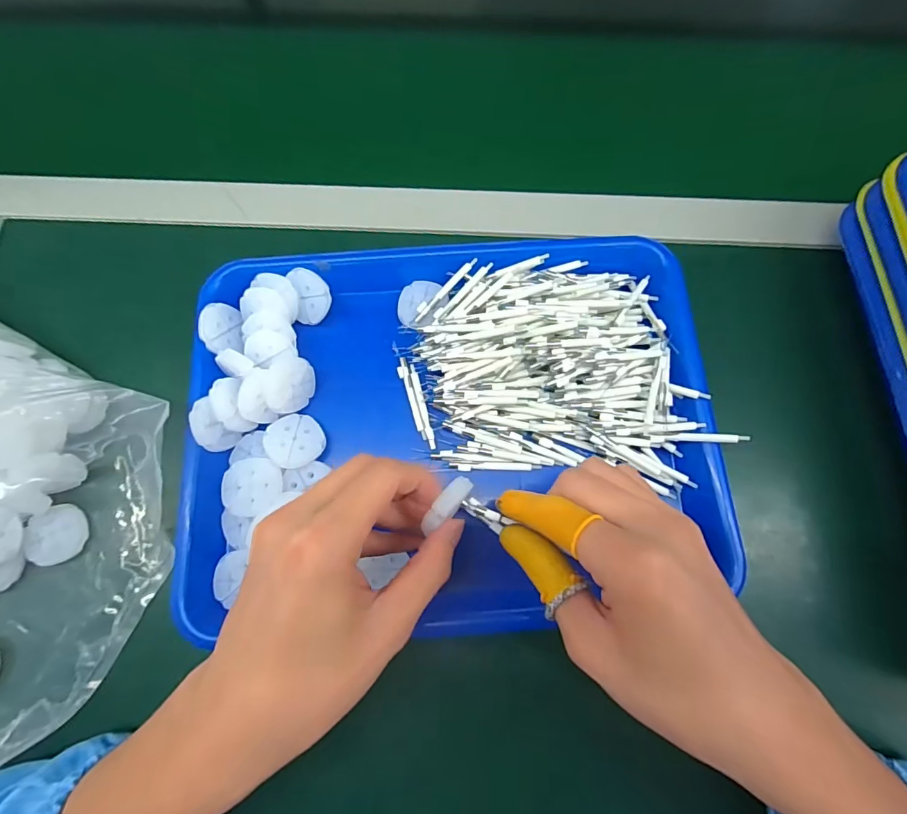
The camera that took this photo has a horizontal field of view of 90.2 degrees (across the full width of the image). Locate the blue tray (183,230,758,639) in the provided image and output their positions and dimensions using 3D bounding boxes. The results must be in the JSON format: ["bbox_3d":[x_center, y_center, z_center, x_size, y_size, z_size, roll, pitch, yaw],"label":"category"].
[{"bbox_3d":[0.001,0.009,0.292,0.328,0.034,0.247,-2,75,0],"label":"blue tray"}]

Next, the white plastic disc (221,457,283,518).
[{"bbox_3d":[-0.125,0.050,0.282,0.034,0.009,0.034,0,75,0],"label":"white plastic disc"}]

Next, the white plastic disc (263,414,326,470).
[{"bbox_3d":[-0.101,0.021,0.289,0.035,0.007,0.035,4,62,-7],"label":"white plastic disc"}]

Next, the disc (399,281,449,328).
[{"bbox_3d":[-0.021,-0.072,0.317,0.035,0.007,0.036,-6,64,13],"label":"disc"}]

